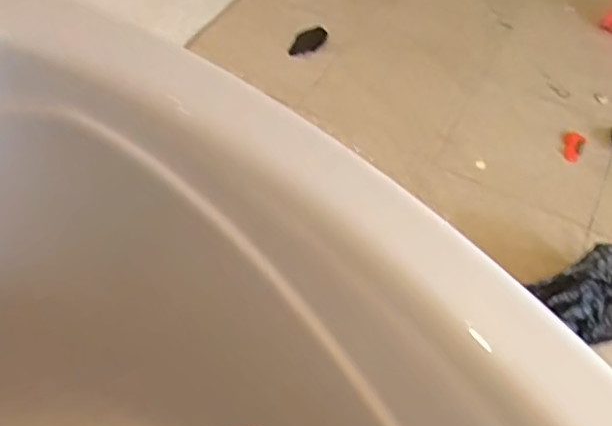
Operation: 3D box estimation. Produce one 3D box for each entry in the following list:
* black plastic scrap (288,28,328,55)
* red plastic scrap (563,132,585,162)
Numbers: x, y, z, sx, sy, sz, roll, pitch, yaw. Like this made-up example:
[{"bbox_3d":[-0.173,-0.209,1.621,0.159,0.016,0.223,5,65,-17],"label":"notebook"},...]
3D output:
[{"bbox_3d":[0.005,-0.377,1.337,0.103,0.007,0.051,-27,75,-21],"label":"black plastic scrap"},{"bbox_3d":[0.518,-0.128,1.176,0.040,0.005,0.082,22,56,13],"label":"red plastic scrap"}]

